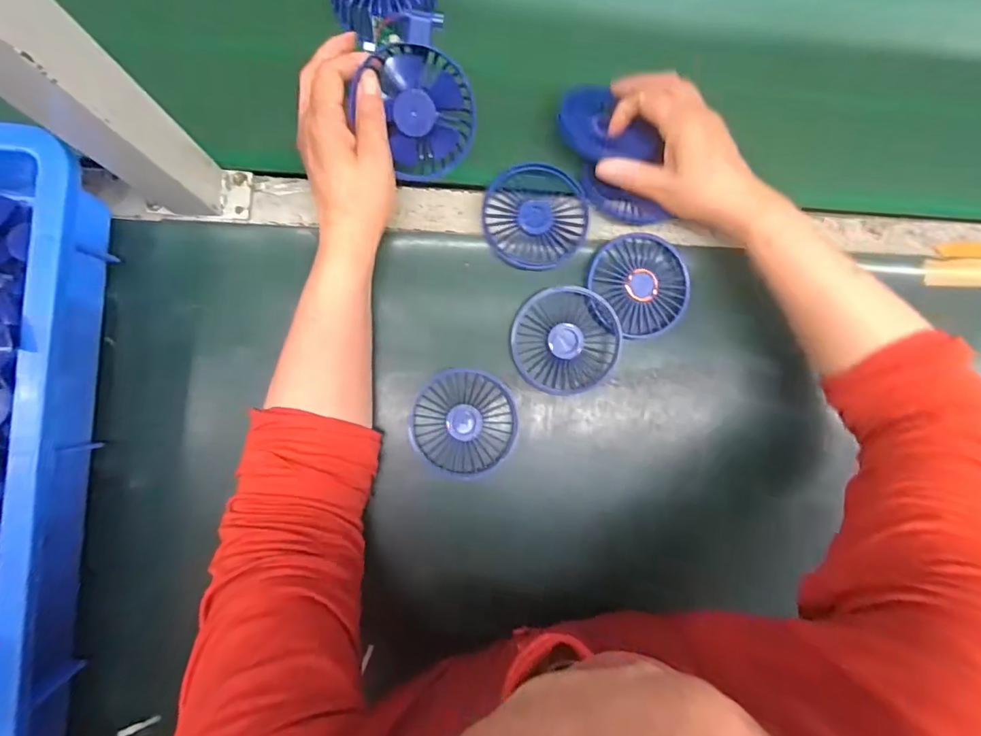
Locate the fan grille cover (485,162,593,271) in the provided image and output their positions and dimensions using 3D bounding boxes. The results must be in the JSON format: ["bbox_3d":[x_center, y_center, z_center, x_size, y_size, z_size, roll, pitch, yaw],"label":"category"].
[{"bbox_3d":[0.038,-0.128,0.415,0.088,0.019,0.084,11,84,-4],"label":"fan grille cover"}]

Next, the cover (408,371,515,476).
[{"bbox_3d":[-0.022,0.046,0.409,0.085,0.021,0.085,25,83,-3],"label":"cover"}]

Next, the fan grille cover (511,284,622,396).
[{"bbox_3d":[0.065,-0.023,0.410,0.090,0.019,0.085,9,84,-4],"label":"fan grille cover"}]

